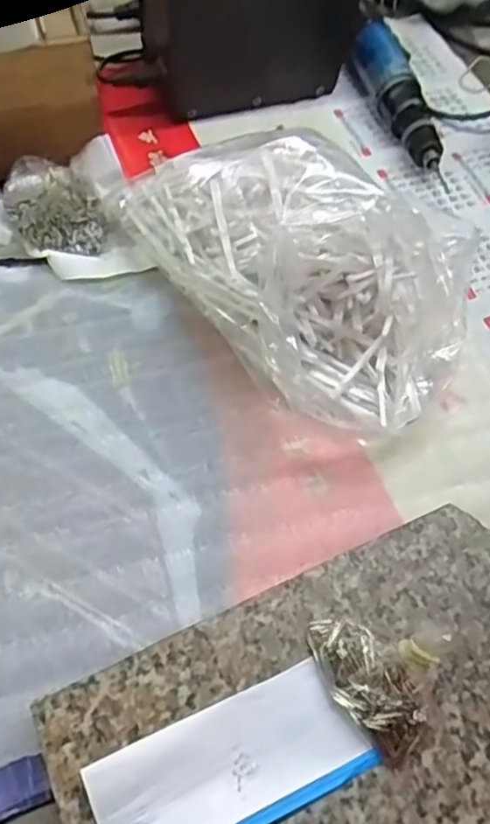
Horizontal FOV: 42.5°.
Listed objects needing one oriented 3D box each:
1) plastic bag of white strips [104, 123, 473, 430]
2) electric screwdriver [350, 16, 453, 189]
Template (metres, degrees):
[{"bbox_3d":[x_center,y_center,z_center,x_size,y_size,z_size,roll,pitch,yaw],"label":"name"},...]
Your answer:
[{"bbox_3d":[0.035,-0.097,0.393,0.143,0.096,0.227,-28,63,-19],"label":"plastic bag of white strips"},{"bbox_3d":[0.130,-0.267,0.534,0.042,0.041,0.188,-11,59,-10],"label":"electric screwdriver"}]

